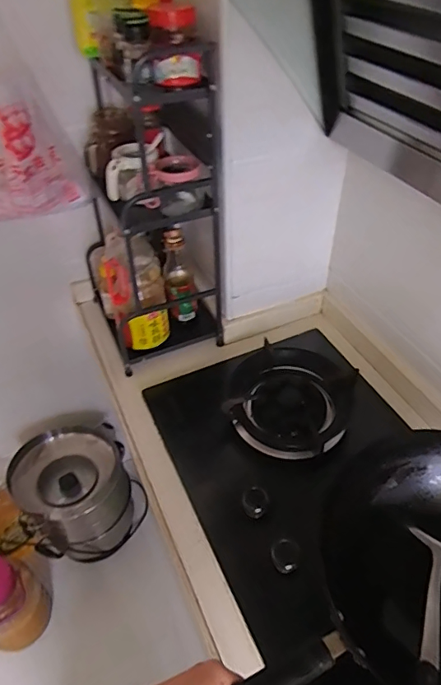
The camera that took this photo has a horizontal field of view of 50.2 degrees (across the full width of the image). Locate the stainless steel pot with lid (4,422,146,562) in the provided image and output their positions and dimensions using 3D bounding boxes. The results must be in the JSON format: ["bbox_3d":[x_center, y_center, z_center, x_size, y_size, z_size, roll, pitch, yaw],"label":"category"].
[{"bbox_3d":[-0.404,0.452,1.404,0.315,0.384,0.272,-22,48,-19],"label":"stainless steel pot with lid"}]

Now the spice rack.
[{"bbox_3d":[-0.151,-0.280,0.933,0.277,0.586,0.319,-10,45,-9],"label":"spice rack"}]

